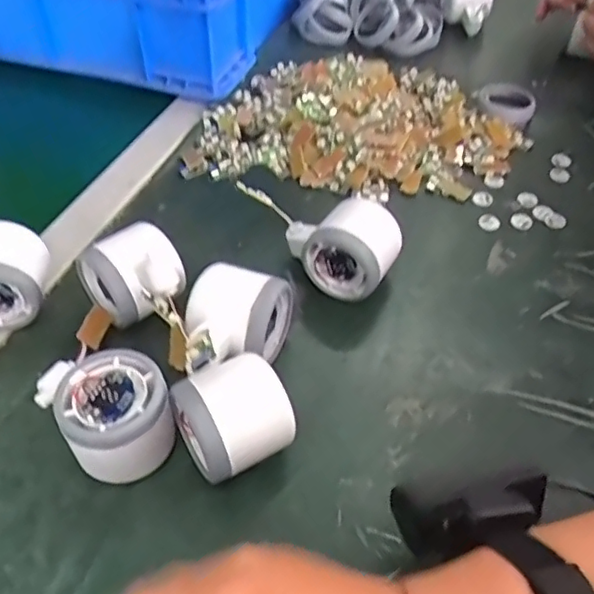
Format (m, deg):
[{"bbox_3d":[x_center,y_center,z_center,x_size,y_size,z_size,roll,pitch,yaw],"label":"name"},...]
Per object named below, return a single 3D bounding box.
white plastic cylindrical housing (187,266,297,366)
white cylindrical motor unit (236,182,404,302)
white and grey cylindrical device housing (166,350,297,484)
[{"bbox_3d":[-0.040,0.017,0.386,0.056,0.052,0.069,22,50,18],"label":"white plastic cylindrical housing"},{"bbox_3d":[0.015,-0.045,0.445,0.117,0.063,0.048,22,50,18],"label":"white cylindrical motor unit"},{"bbox_3d":[-0.035,0.073,0.333,0.059,0.055,0.063,-28,53,-25],"label":"white and grey cylindrical device housing"}]

